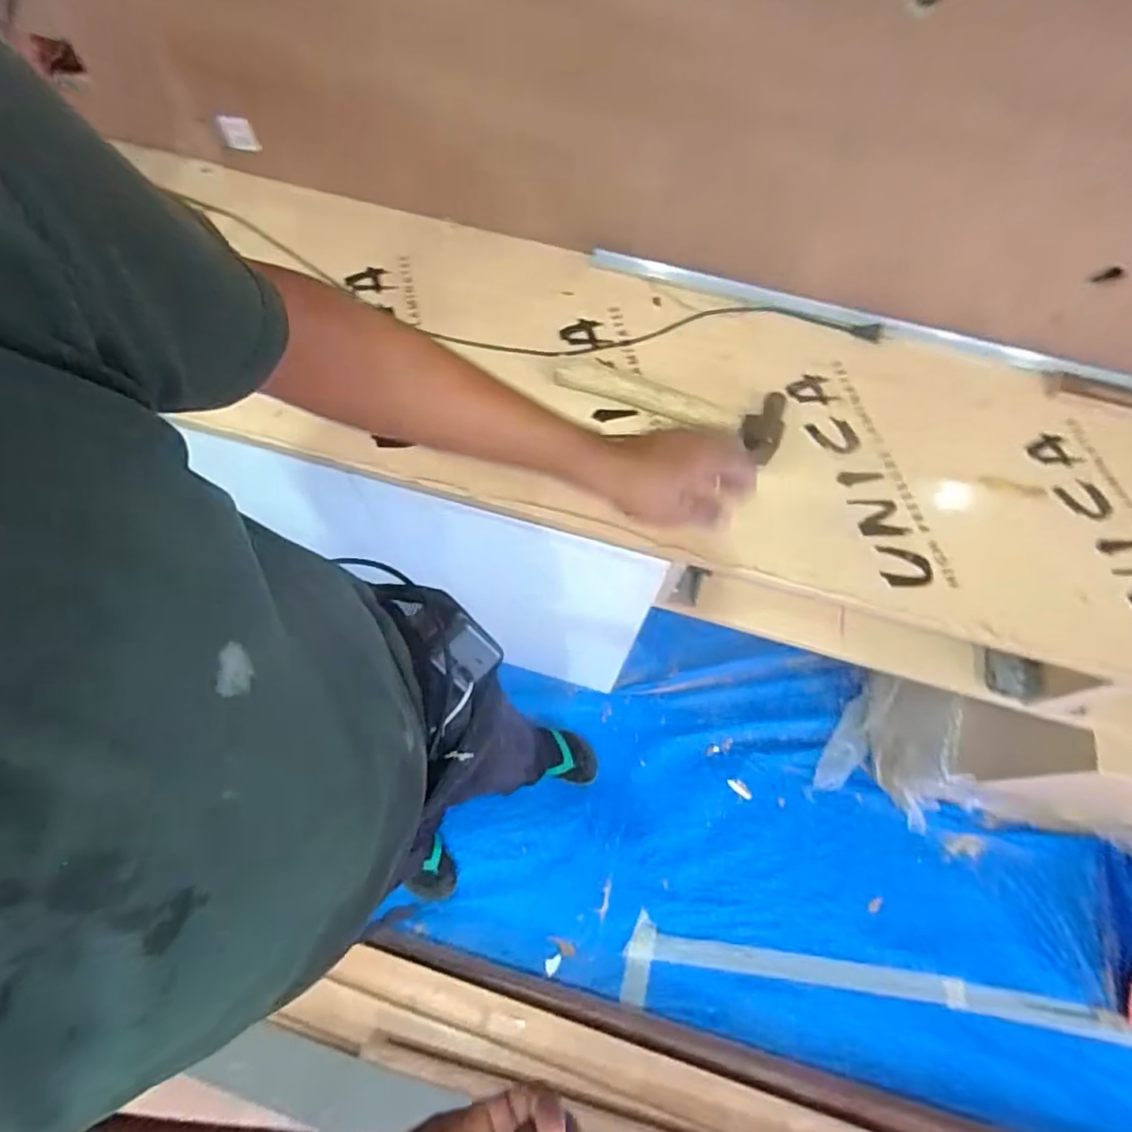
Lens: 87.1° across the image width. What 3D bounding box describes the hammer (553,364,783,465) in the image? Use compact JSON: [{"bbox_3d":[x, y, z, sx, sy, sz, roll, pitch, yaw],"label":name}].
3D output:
[{"bbox_3d":[0.123,-0.197,0.709,0.270,0.027,0.089,18,66,8],"label":"hammer"}]

